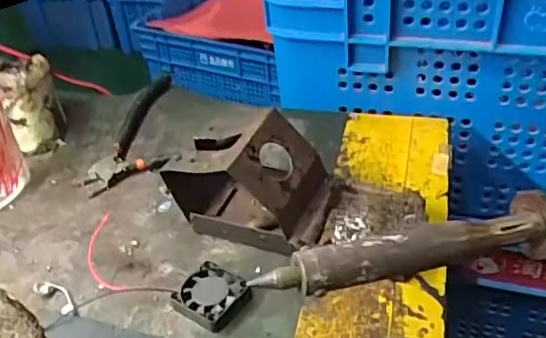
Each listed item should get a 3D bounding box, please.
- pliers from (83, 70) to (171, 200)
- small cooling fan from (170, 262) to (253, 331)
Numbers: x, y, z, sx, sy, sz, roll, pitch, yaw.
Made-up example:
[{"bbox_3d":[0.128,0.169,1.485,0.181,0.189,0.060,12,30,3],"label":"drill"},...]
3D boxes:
[{"bbox_3d":[-0.128,-0.034,0.544,0.065,0.033,0.130,-6,37,0],"label":"pliers"},{"bbox_3d":[-0.041,0.084,0.401,0.042,0.011,0.039,25,47,34],"label":"small cooling fan"}]

